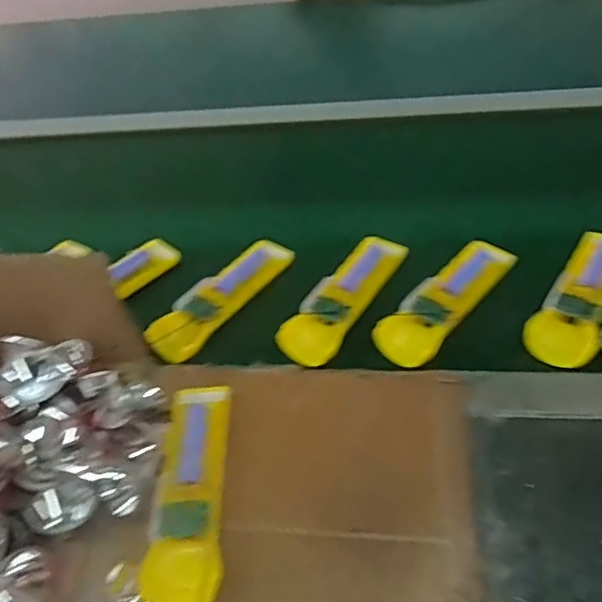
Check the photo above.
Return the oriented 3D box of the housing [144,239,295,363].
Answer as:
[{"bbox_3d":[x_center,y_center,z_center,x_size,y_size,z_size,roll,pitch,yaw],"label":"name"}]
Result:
[{"bbox_3d":[-0.079,-0.006,0.582,0.051,0.024,0.172,29,59,28],"label":"housing"}]

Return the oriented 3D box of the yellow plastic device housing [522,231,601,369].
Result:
[{"bbox_3d":[0.254,-0.006,0.522,0.054,0.018,0.157,25,57,26],"label":"yellow plastic device housing"}]

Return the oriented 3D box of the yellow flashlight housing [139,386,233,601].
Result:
[{"bbox_3d":[-0.081,0.138,0.439,0.053,0.025,0.164,-3,49,5],"label":"yellow flashlight housing"}]

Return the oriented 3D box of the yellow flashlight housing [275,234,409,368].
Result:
[{"bbox_3d":[0.043,-0.006,0.561,0.051,0.019,0.169,26,57,26],"label":"yellow flashlight housing"}]

